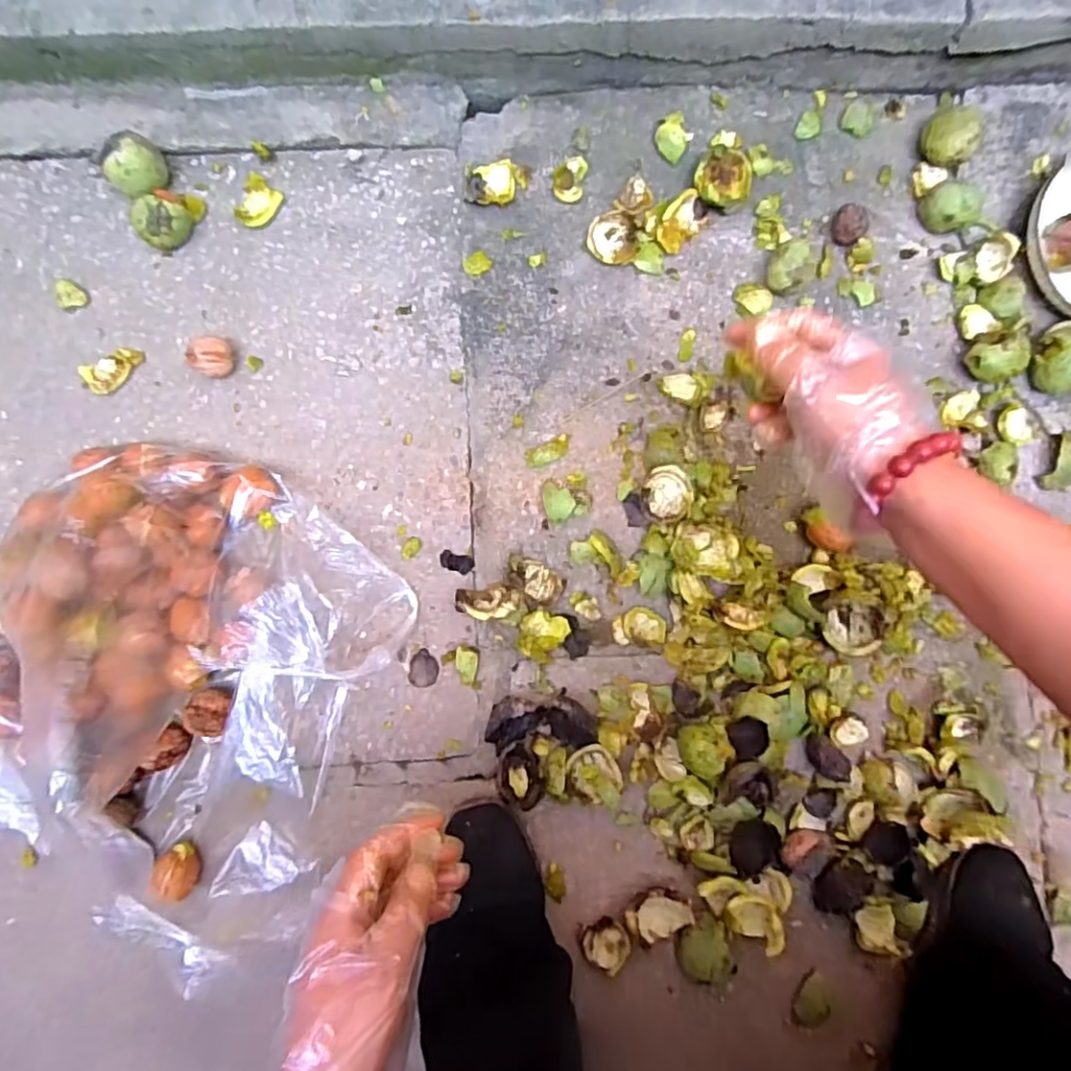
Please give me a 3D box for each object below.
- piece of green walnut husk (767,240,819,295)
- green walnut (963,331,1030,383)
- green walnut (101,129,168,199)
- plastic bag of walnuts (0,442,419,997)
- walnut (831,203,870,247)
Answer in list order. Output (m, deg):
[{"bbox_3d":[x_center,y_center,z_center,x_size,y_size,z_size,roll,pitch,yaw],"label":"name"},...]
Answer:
[{"bbox_3d":[0.230,-0.241,0.571,0.040,0.038,0.038,0,86,-2],"label":"piece of green walnut husk"},{"bbox_3d":[0.429,-0.163,0.582,0.052,0.034,0.039,-16,87,-3],"label":"green walnut"},{"bbox_3d":[-0.336,-0.310,0.536,0.047,0.045,0.040,-42,89,-4],"label":"green walnut"},{"bbox_3d":[-0.286,0.121,0.473,0.310,0.117,0.369,18,86,-1],"label":"plastic bag of walnuts"},{"bbox_3d":[0.291,-0.288,0.584,0.032,0.027,0.027,43,85,1],"label":"walnut"}]

